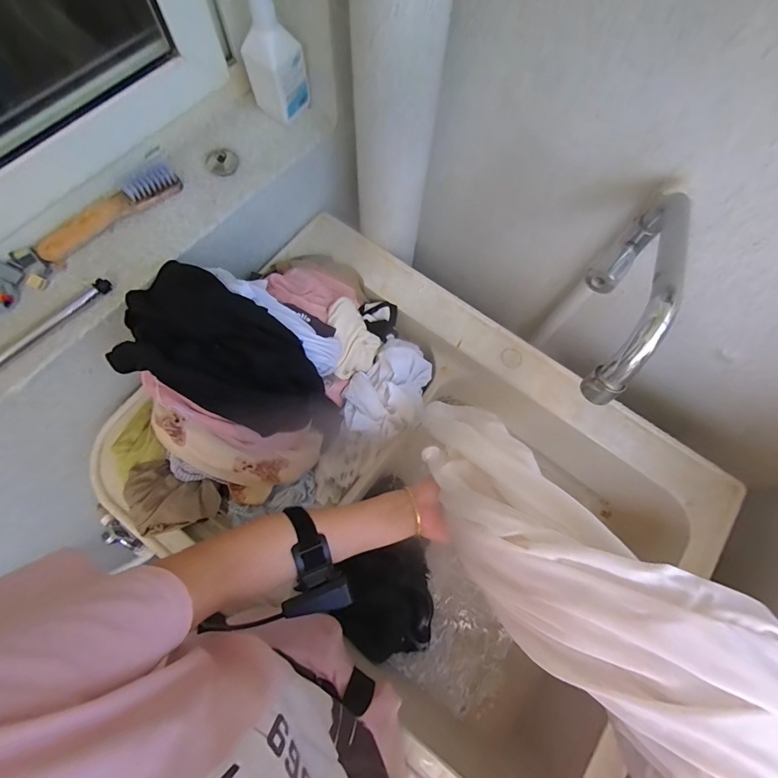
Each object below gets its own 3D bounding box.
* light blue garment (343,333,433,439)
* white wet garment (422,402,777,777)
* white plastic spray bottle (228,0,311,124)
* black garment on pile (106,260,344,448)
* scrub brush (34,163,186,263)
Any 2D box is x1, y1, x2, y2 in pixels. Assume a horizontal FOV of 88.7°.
[{"bbox_3d":[0.000,-0.007,0.648,0.121,0.042,0.180,16,72,3],"label":"light blue garment"},{"bbox_3d":[0.133,0.130,0.354,0.130,0.077,0.390,-29,37,-11],"label":"white wet garment"},{"bbox_3d":[-0.159,-0.460,0.523,0.070,0.178,0.048,28,73,7],"label":"white plastic spray bottle"},{"bbox_3d":[-0.182,-0.039,0.490,0.263,0.108,0.144,23,72,6],"label":"black garment on pile"},{"bbox_3d":[-0.381,-0.244,0.538,0.197,0.029,0.046,-40,77,-14],"label":"scrub brush"}]

